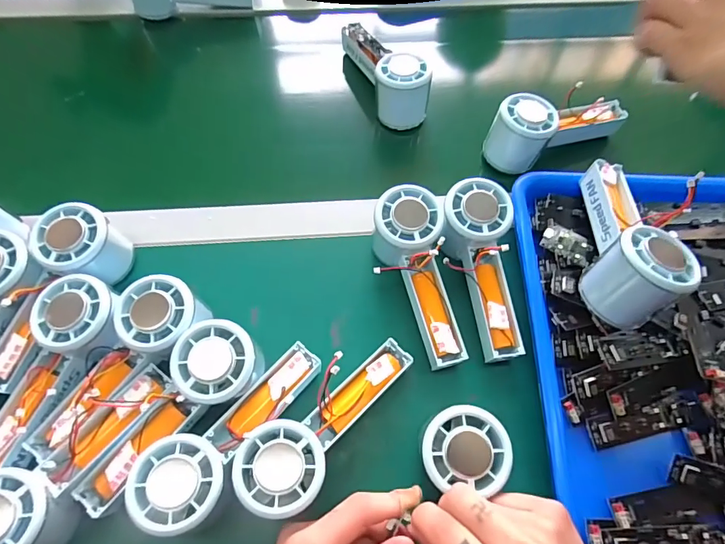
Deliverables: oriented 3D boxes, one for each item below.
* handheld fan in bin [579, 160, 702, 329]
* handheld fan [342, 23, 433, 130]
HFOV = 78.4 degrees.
[{"bbox_3d":[0.211,-0.029,0.352,0.058,0.074,0.149,15,64,7],"label":"handheld fan in bin"},{"bbox_3d":[0.025,-0.231,0.495,0.050,0.062,0.147,-18,64,-10],"label":"handheld fan"}]

